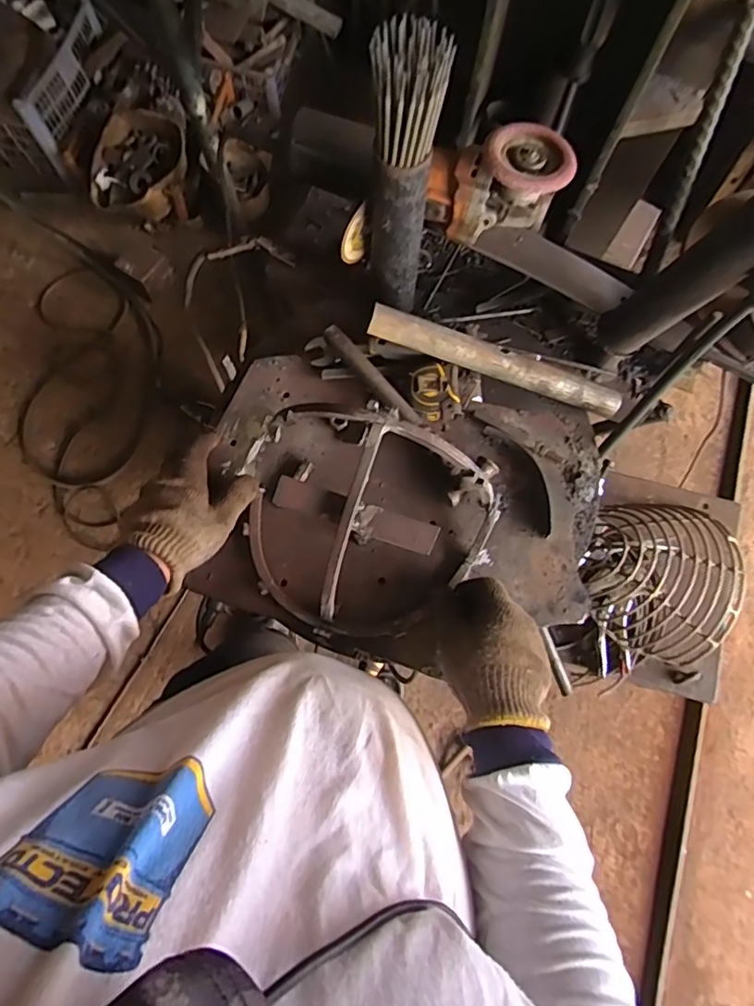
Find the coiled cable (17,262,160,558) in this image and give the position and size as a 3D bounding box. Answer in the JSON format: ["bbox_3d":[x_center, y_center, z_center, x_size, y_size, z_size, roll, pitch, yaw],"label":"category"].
[{"bbox_3d":[-0.751,-0.275,1.466,0.338,0.034,0.786,1,76,-1],"label":"coiled cable"}]

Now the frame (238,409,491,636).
[{"bbox_3d":[-0.028,0.022,0.519,0.261,0.116,0.188,21,77,4],"label":"frame"}]

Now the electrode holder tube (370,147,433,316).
[{"bbox_3d":[0.018,-0.262,0.559,0.053,0.189,0.045,4,76,-1],"label":"electrode holder tube"}]

